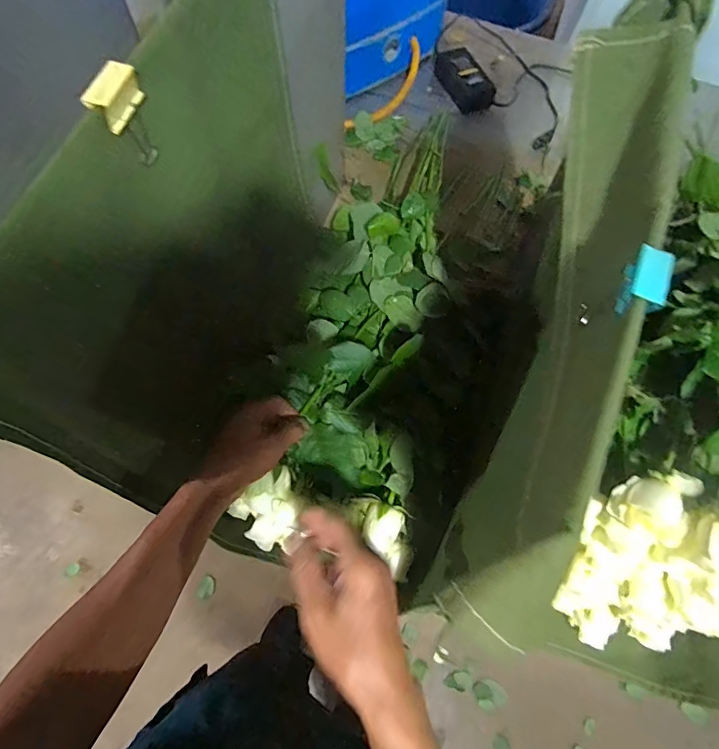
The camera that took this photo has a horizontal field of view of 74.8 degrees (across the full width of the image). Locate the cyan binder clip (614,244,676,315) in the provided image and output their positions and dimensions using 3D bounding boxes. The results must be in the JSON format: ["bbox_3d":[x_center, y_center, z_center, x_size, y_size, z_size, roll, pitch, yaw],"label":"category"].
[{"bbox_3d":[0.145,-0.047,0.242,0.022,0.016,0.033,25,69,7],"label":"cyan binder clip"}]

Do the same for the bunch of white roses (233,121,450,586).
[{"bbox_3d":[0.019,-0.085,0.584,0.166,0.098,0.564,13,66,2],"label":"bunch of white roses"}]

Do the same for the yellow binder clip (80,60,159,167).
[{"bbox_3d":[-0.140,-0.151,0.284,0.011,0.058,0.035,21,69,5],"label":"yellow binder clip"}]

